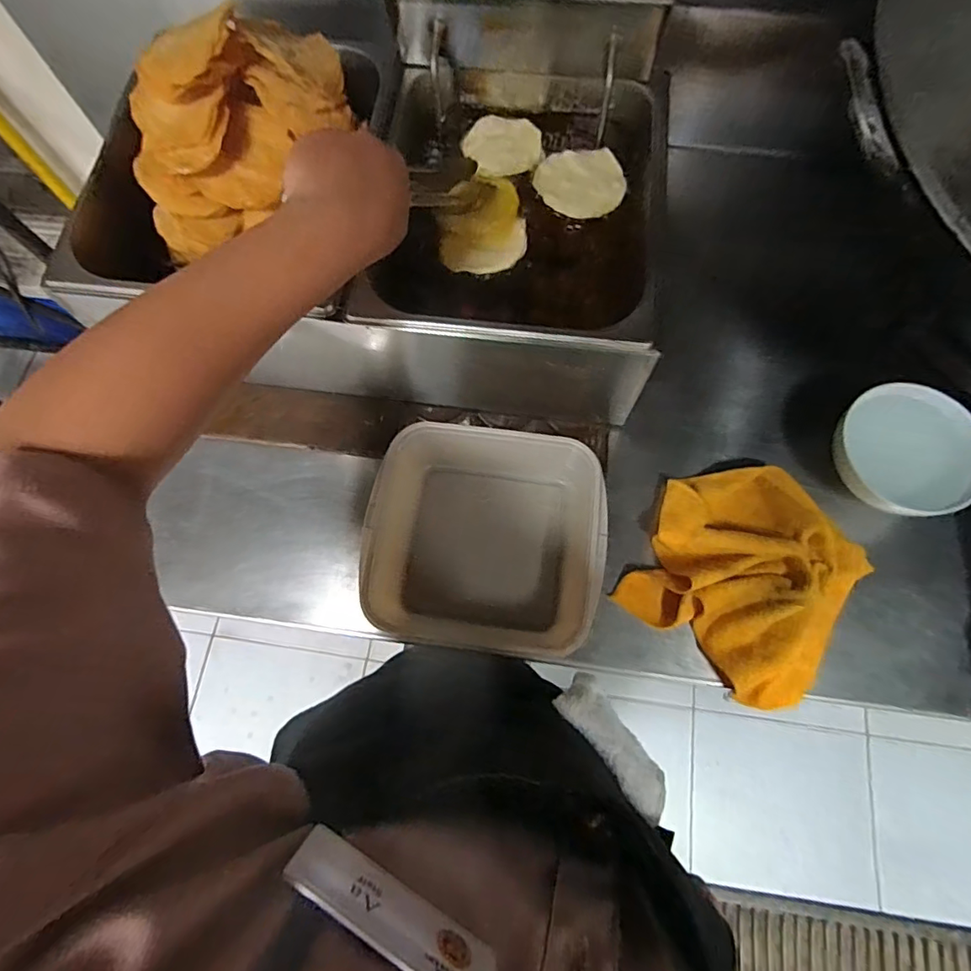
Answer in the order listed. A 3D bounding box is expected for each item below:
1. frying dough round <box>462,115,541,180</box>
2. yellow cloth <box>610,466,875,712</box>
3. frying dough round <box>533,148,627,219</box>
[{"bbox_3d":[0.019,-0.353,0.550,0.080,0.012,0.087,0,72,1],"label":"frying dough round"},{"bbox_3d":[0.246,0.077,0.499,0.182,0.035,0.199,32,76,11],"label":"yellow cloth"},{"bbox_3d":[0.095,-0.303,0.531,0.081,0.010,0.082,0,72,1],"label":"frying dough round"}]

